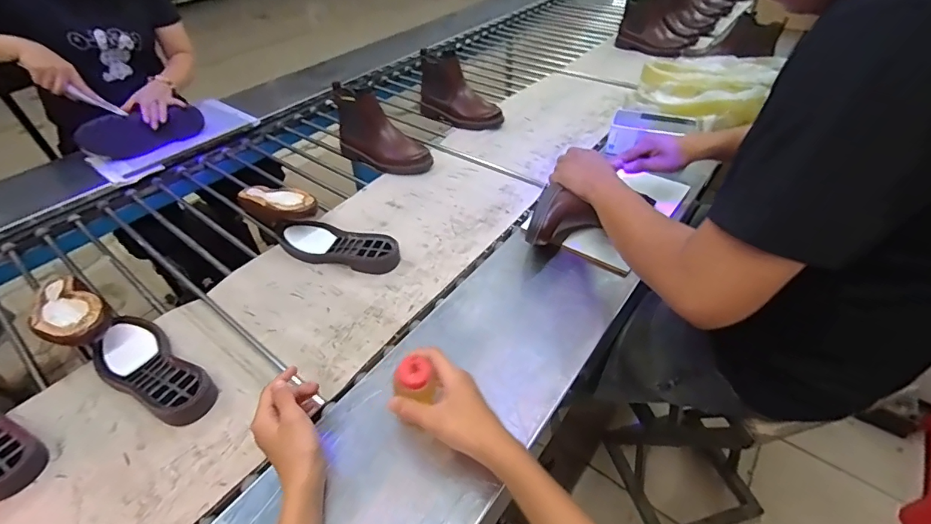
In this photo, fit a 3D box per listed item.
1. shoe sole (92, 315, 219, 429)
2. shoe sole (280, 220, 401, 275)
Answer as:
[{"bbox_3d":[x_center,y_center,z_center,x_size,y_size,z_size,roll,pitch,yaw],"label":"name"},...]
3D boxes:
[{"bbox_3d":[-0.455,0.155,0.630,0.241,0.034,0.086,24,49,25],"label":"shoe sole"},{"bbox_3d":[-0.238,-0.032,0.818,0.247,0.032,0.091,13,45,15],"label":"shoe sole"}]

